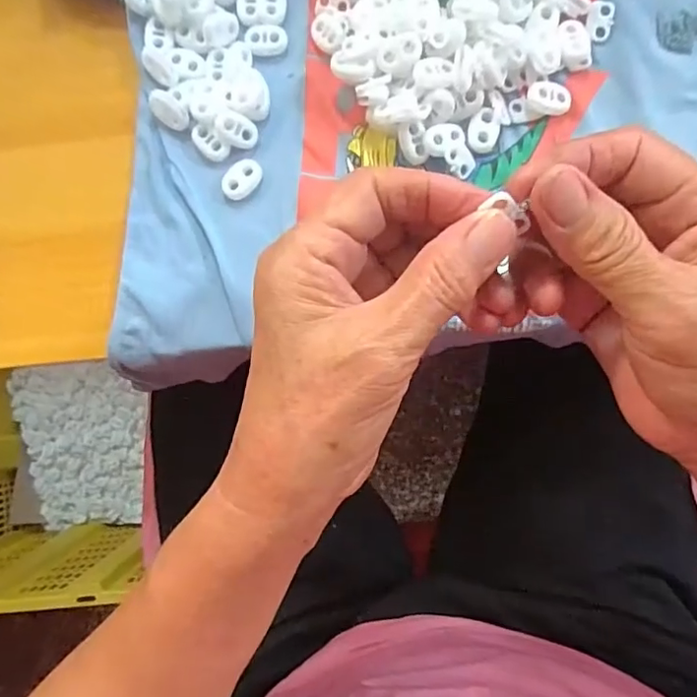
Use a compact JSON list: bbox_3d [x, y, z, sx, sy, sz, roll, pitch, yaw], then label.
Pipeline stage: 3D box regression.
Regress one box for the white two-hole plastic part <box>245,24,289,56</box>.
[{"bbox_3d":[-0.043,-0.162,0.290,0.021,0.004,0.016,-1,86,4],"label":"white two-hole plastic part"}]

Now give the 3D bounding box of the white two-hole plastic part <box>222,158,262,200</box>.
[{"bbox_3d":[-0.055,-0.088,0.287,0.015,0.006,0.023,43,89,6],"label":"white two-hole plastic part"}]

